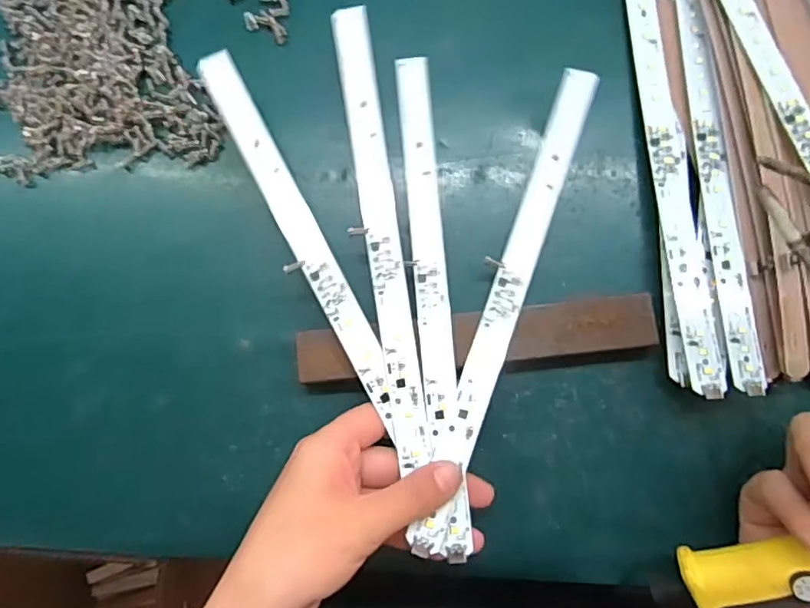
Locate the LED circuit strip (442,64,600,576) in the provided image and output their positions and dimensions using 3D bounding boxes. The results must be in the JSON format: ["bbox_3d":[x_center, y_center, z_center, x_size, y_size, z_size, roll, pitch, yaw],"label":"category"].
[{"bbox_3d":[0.060,-0.010,0.310,0.025,0.007,0.281,15,74,11],"label":"LED circuit strip"}]

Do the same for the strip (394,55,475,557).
[{"bbox_3d":[0.014,-0.014,0.314,0.019,0.007,0.283,-5,73,3],"label":"strip"}]

